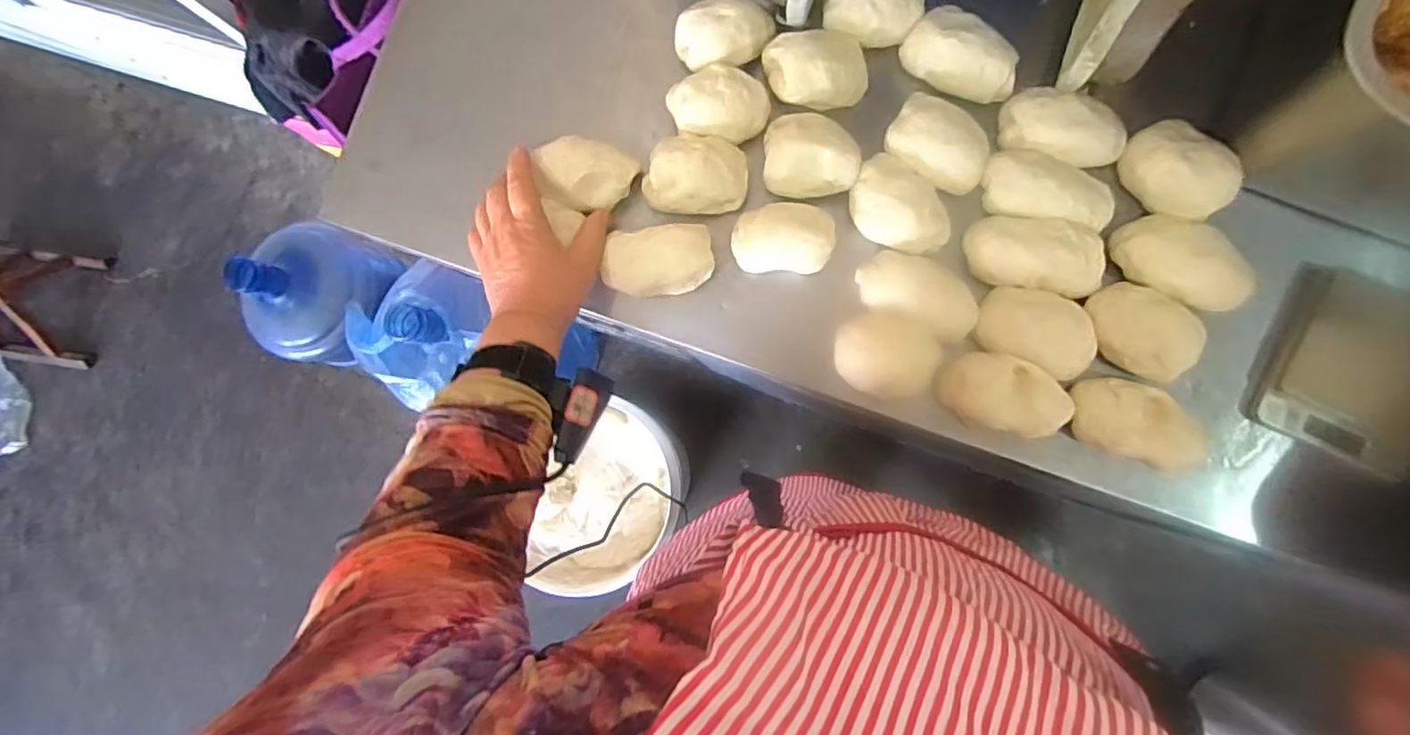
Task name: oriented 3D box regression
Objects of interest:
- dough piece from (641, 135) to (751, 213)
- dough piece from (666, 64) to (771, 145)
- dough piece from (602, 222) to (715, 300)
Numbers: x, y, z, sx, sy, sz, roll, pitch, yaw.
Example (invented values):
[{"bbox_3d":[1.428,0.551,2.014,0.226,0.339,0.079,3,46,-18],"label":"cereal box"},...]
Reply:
[{"bbox_3d":[-0.008,-0.155,0.494,0.081,0.043,0.056,4,86,6],"label":"dough piece"},{"bbox_3d":[0.012,-0.212,0.499,0.079,0.042,0.062,16,87,7],"label":"dough piece"},{"bbox_3d":[-0.039,-0.085,0.484,0.089,0.031,0.050,-5,85,5],"label":"dough piece"}]

